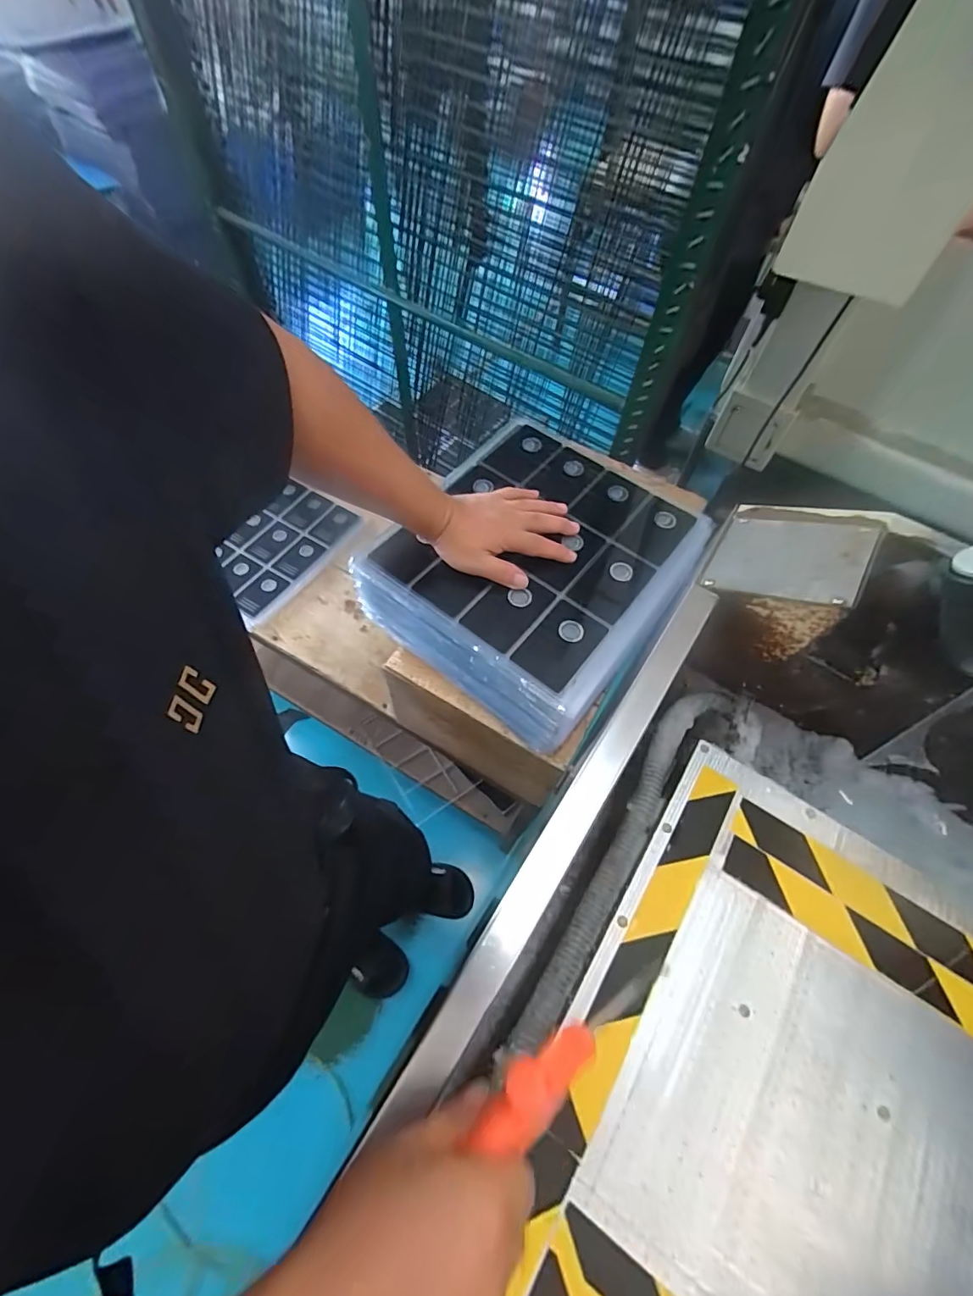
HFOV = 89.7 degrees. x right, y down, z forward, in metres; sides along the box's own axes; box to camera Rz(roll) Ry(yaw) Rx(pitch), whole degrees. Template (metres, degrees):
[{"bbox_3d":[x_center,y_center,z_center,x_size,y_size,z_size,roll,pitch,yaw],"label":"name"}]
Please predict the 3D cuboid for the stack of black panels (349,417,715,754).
[{"bbox_3d":[0.050,-0.088,0.587,0.273,0.120,0.303,34,65,14],"label":"stack of black panels"}]

